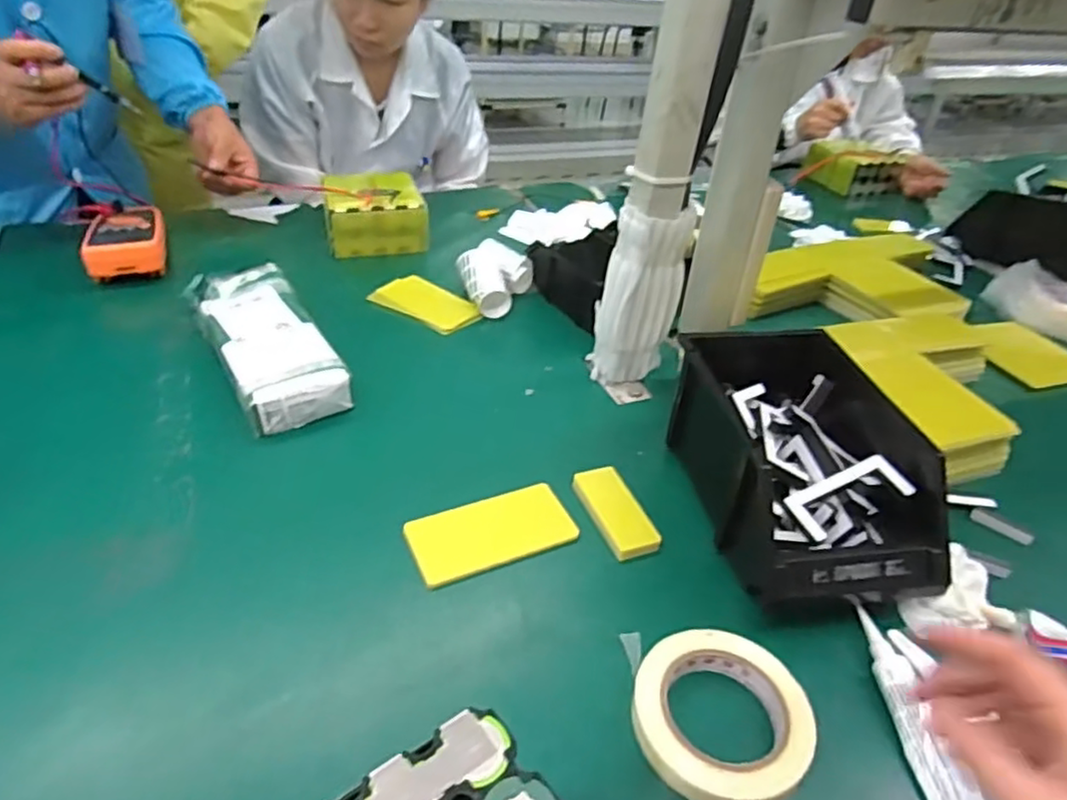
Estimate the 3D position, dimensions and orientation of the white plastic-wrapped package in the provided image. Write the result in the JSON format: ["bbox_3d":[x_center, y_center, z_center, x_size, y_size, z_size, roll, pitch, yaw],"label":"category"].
[{"bbox_3d":[-0.308,-0.075,0.765,0.112,0.042,0.295,-20,46,-28],"label":"white plastic-wrapped package"}]

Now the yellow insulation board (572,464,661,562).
[{"bbox_3d":[0.074,0.100,0.610,0.047,0.008,0.102,-12,40,-22],"label":"yellow insulation board"}]

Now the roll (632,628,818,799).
[{"bbox_3d":[0.123,0.213,0.453,0.115,0.032,0.110,4,36,-3],"label":"roll"}]

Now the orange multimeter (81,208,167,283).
[{"bbox_3d":[-0.561,-0.219,0.933,0.097,0.044,0.170,-13,40,-23],"label":"orange multimeter"}]

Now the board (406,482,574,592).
[{"bbox_3d":[-0.036,0.112,0.588,0.140,0.004,0.076,-13,40,-23],"label":"board"}]

